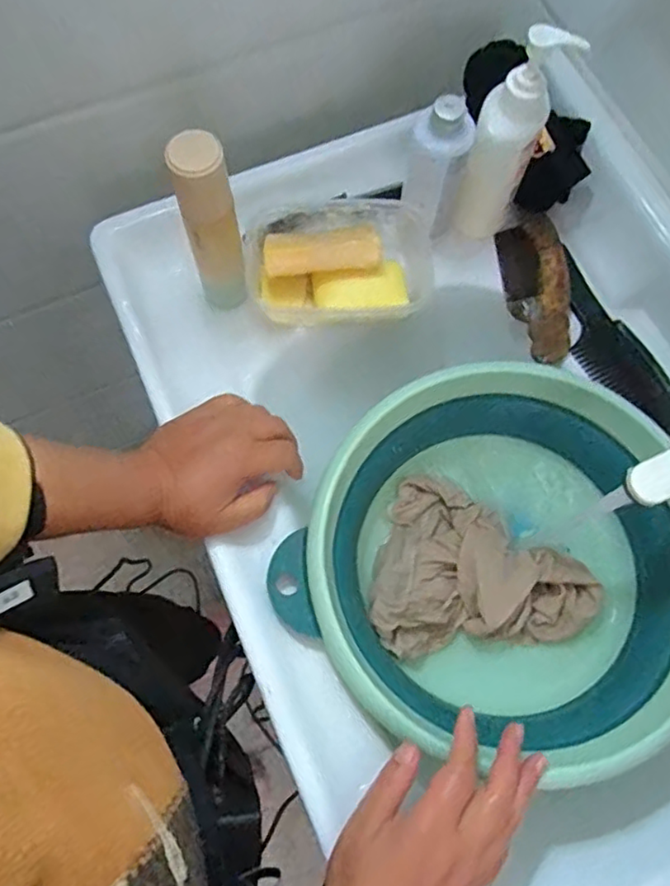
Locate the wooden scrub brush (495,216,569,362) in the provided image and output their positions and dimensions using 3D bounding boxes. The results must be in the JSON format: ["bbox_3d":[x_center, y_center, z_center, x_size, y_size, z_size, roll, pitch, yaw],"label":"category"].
[{"bbox_3d":[0.187,-0.140,0.578,0.055,0.029,0.136,-7,73,-4],"label":"wooden scrub brush"}]

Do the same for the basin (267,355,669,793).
[{"bbox_3d":[0.140,0.092,0.525,0.299,0.106,0.293,0,72,-1],"label":"basin"}]

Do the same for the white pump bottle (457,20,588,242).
[{"bbox_3d":[0.131,-0.231,0.500,0.048,0.171,0.056,27,74,7],"label":"white pump bottle"}]

